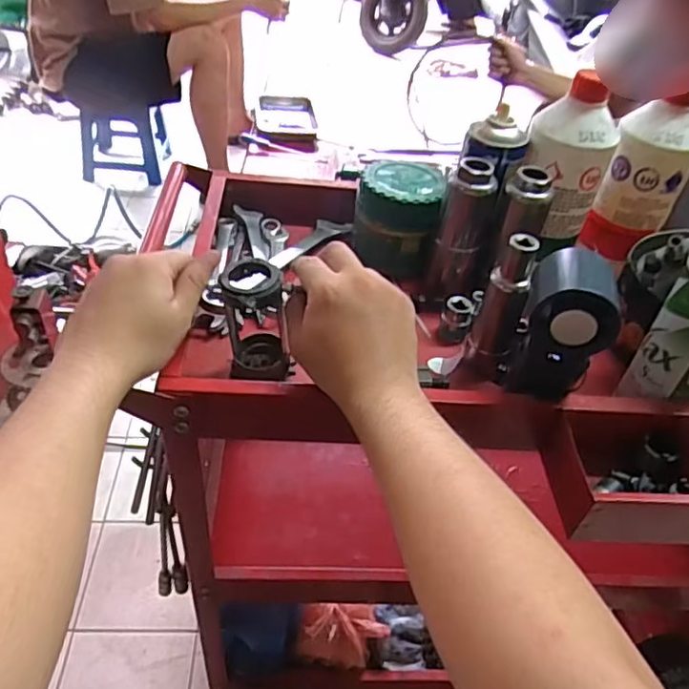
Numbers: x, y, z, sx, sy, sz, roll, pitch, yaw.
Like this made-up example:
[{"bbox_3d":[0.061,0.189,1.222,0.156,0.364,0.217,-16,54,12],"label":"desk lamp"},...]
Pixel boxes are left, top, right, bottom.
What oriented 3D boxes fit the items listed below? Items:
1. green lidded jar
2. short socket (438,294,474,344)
[{"bbox_3d":[0.060,-0.143,0.680,0.090,0.090,0.099,4,43,-4],"label":"green lidded jar"},{"bbox_3d":[0.111,-0.025,0.604,0.028,0.041,0.027,16,44,9],"label":"short socket"}]

